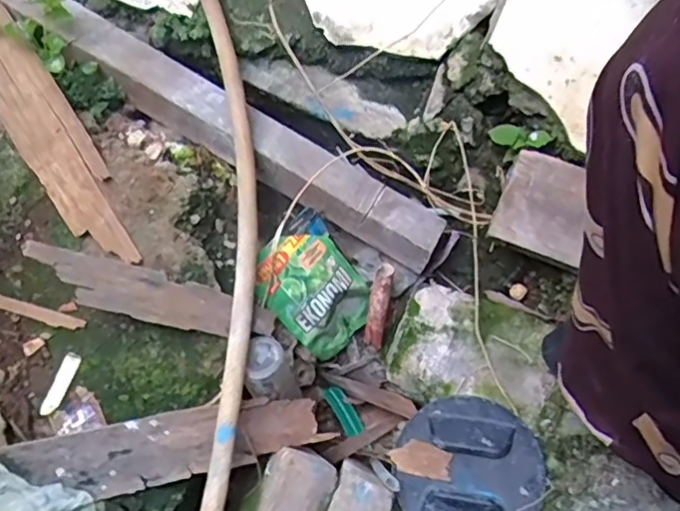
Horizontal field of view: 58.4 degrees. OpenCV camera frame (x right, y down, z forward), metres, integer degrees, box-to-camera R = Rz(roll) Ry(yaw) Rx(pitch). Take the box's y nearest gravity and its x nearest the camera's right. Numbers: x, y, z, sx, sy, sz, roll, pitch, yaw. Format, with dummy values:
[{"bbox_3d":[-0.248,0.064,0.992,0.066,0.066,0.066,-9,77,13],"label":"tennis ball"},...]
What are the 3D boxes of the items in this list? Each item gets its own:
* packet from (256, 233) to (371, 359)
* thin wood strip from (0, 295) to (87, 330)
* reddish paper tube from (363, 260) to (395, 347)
[{"bbox_3d":[-0.024,0.040,0.655,0.098,0.020,0.150,-46,119,-10],"label":"packet"},{"bbox_3d":[-0.320,0.045,0.581,0.157,0.008,0.014,17,78,5],"label":"thin wood strip"},{"bbox_3d":[0.043,0.058,0.682,0.023,0.026,0.102,9,121,4],"label":"reddish paper tube"}]

